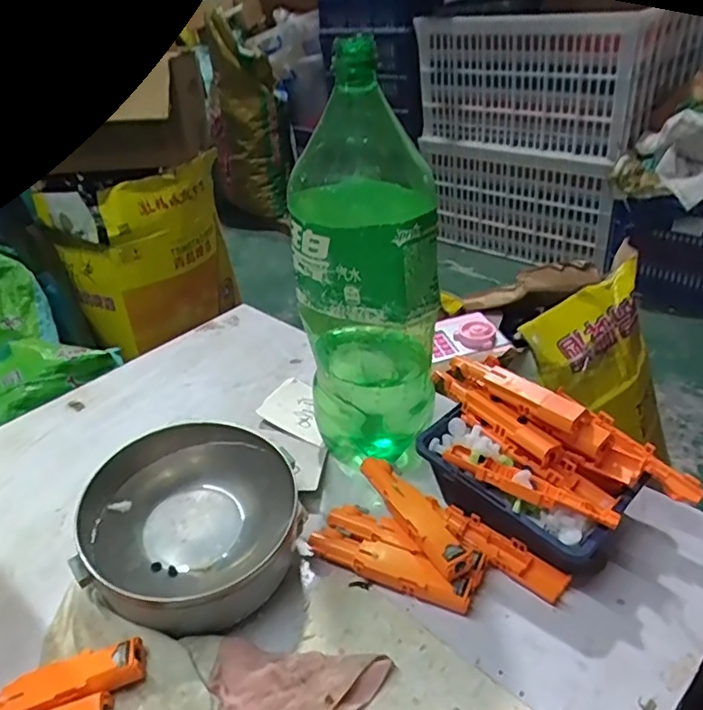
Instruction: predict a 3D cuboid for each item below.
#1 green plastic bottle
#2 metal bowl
[{"bbox_3d":[0.014,-0.054,0.479,0.106,0.318,0.107,-2,32,5],"label":"green plastic bottle"},{"bbox_3d":[-0.113,0.119,0.433,0.139,0.075,0.130,-5,33,3],"label":"metal bowl"}]

